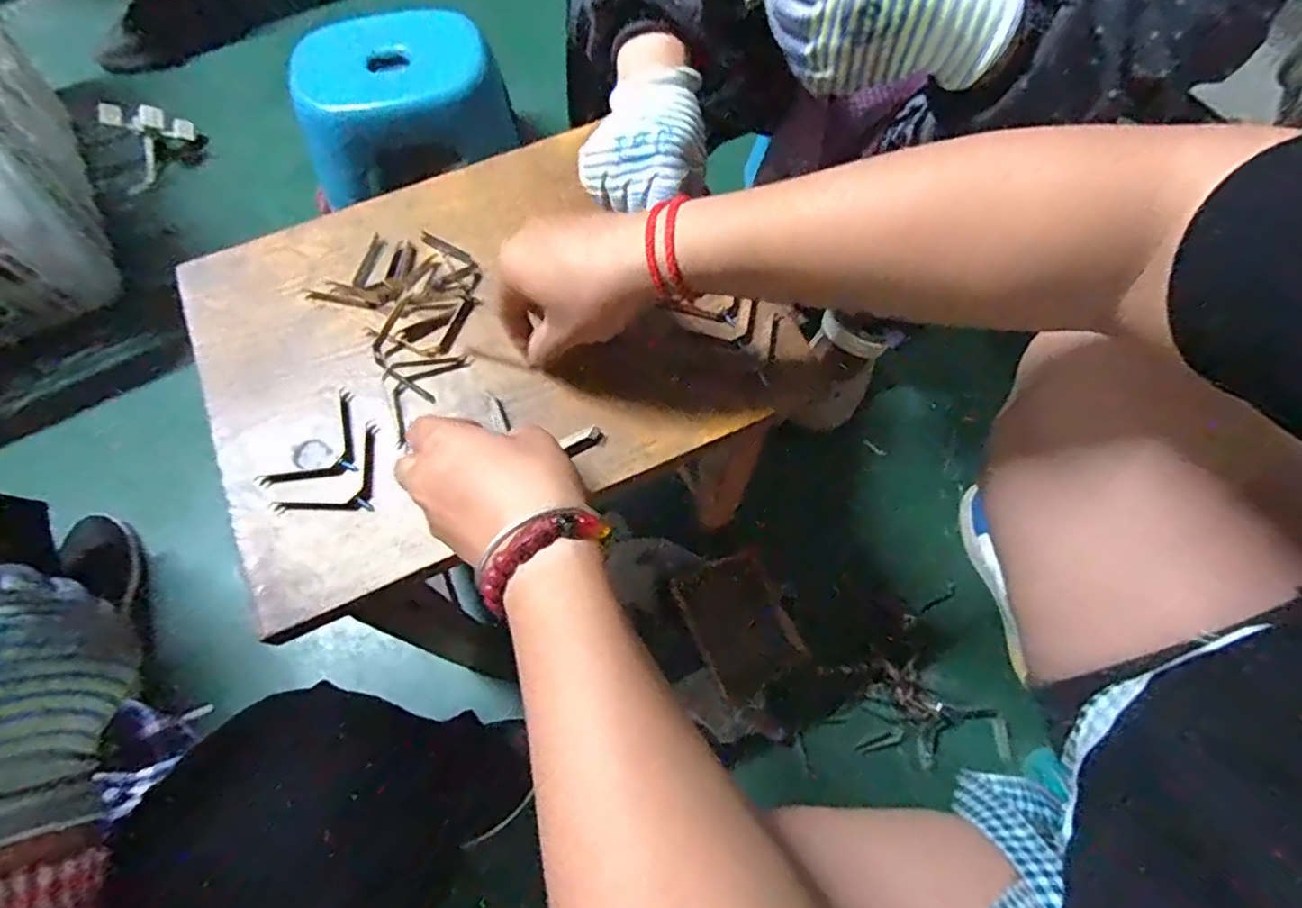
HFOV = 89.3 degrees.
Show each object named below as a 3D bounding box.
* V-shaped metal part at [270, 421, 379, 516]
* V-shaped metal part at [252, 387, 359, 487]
[{"bbox_3d":[-0.205,0.009,0.417,0.059,0.004,0.058,-3,67,-2],"label":"V-shaped metal part"},{"bbox_3d":[-0.221,-0.010,0.422,0.059,0.004,0.059,-11,67,-6],"label":"V-shaped metal part"}]

